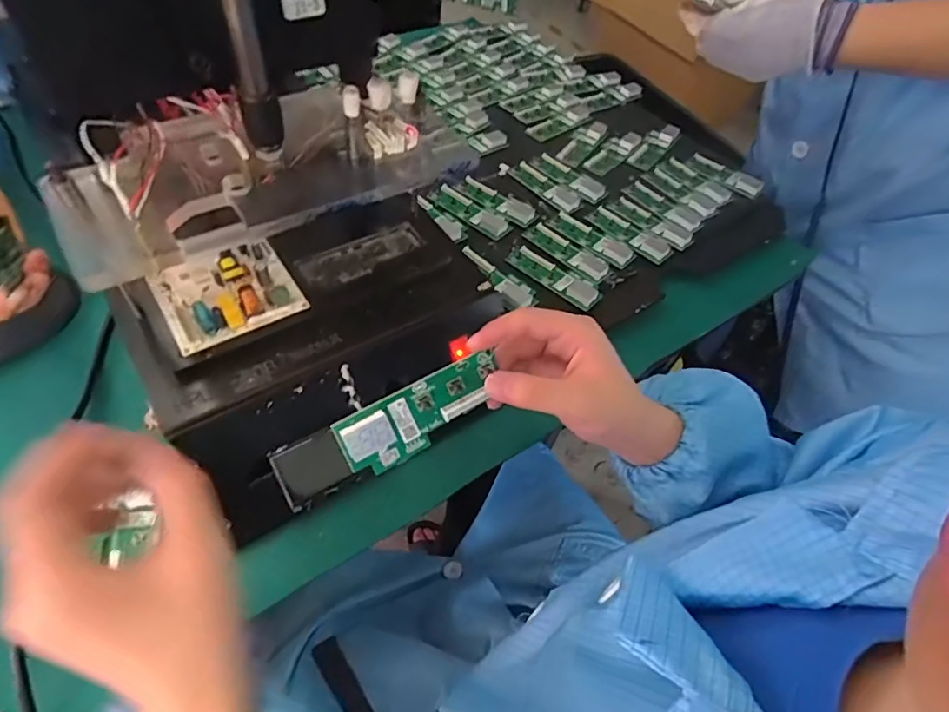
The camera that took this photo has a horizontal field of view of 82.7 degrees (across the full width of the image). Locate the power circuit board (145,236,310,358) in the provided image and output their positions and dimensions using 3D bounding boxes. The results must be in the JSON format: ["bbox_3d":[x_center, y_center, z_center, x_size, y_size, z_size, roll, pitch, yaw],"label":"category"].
[{"bbox_3d":[-0.179,-0.049,0.390,0.090,0.023,0.082,-25,62,-25],"label":"power circuit board"}]

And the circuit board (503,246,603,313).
[{"bbox_3d":[0.080,-0.082,0.538,0.103,0.013,0.031,38,60,21],"label":"circuit board"}]

